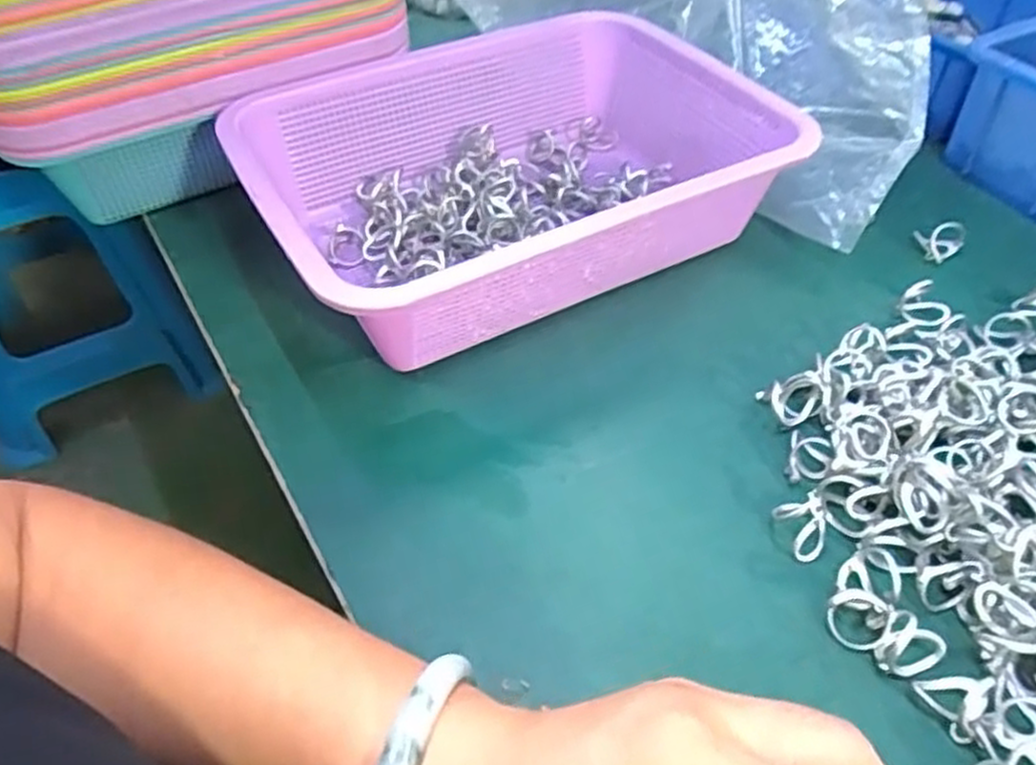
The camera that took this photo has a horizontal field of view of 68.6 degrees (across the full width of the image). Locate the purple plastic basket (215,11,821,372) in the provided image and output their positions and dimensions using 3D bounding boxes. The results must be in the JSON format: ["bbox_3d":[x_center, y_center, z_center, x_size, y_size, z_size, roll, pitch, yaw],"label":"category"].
[{"bbox_3d":[-0.001,-0.124,0.467,0.306,0.086,0.224,-24,51,-19],"label":"purple plastic basket"}]

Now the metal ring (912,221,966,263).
[{"bbox_3d":[0.262,-0.089,0.474,0.028,0.021,0.020,25,53,23],"label":"metal ring"}]

